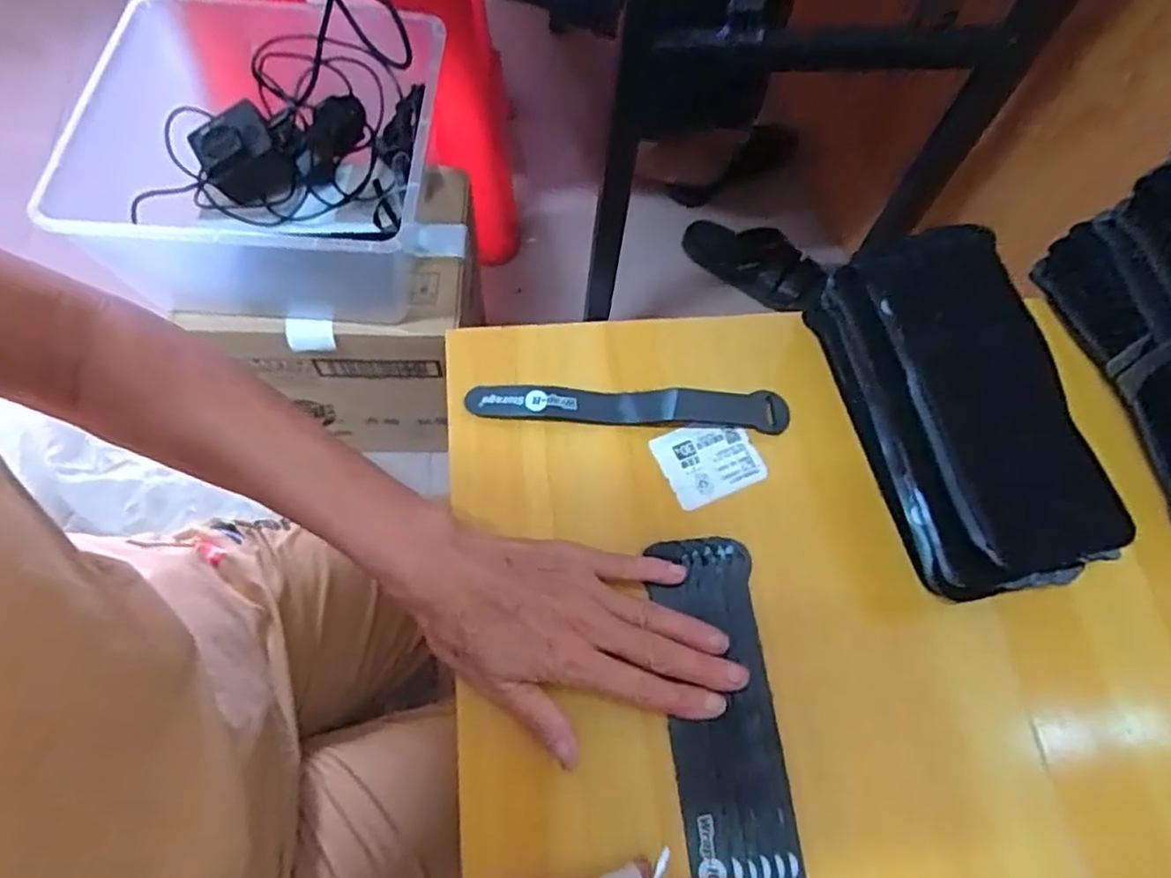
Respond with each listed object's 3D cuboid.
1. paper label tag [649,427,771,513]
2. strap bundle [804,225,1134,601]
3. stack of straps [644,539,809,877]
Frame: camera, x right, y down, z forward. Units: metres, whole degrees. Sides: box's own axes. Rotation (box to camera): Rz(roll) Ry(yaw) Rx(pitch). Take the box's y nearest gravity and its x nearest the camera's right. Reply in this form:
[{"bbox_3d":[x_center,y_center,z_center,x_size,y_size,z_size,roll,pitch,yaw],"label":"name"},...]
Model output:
[{"bbox_3d":[0.073,0.012,0.409,0.059,0.005,0.047,-21,68,-12],"label":"paper label tag"},{"bbox_3d":[0.211,-0.017,0.394,0.090,0.081,0.203,-10,66,-8],"label":"strap bundle"},{"bbox_3d":[0.073,0.150,0.344,0.057,0.015,0.198,-2,66,-4],"label":"stack of straps"}]

